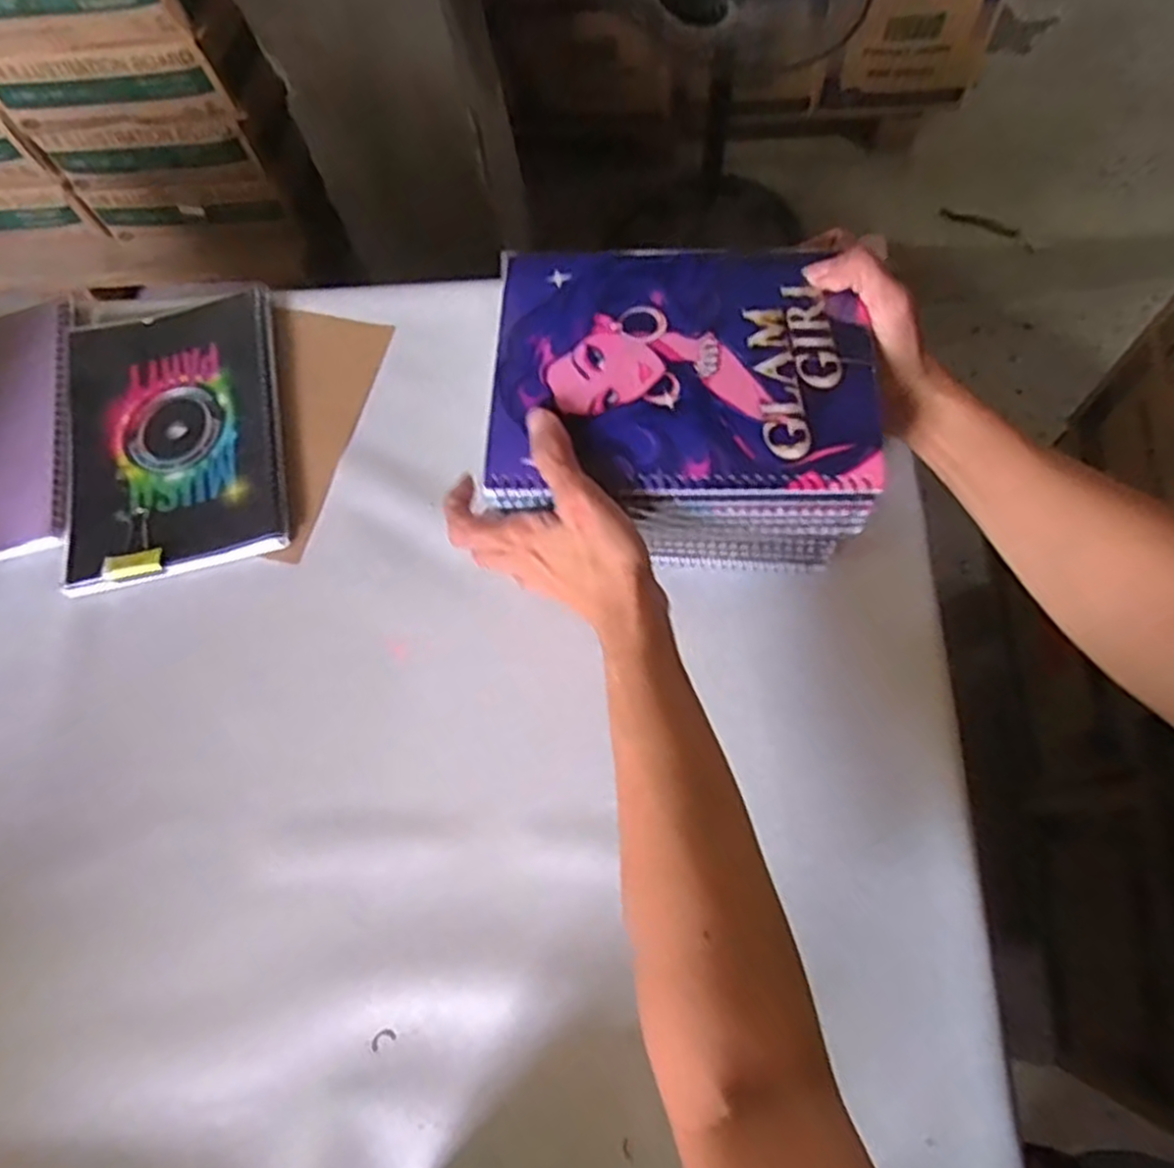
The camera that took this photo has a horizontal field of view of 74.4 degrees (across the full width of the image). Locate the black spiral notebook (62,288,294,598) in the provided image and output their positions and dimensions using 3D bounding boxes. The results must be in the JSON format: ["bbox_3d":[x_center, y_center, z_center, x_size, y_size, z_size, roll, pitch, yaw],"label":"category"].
[{"bbox_3d":[-0.298,-0.110,0.555,0.157,0.010,0.219,-14,68,0],"label":"black spiral notebook"}]

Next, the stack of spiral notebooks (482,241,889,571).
[{"bbox_3d":[0.049,-0.101,0.449,0.195,0.112,0.162,2,72,3],"label":"stack of spiral notebooks"}]

